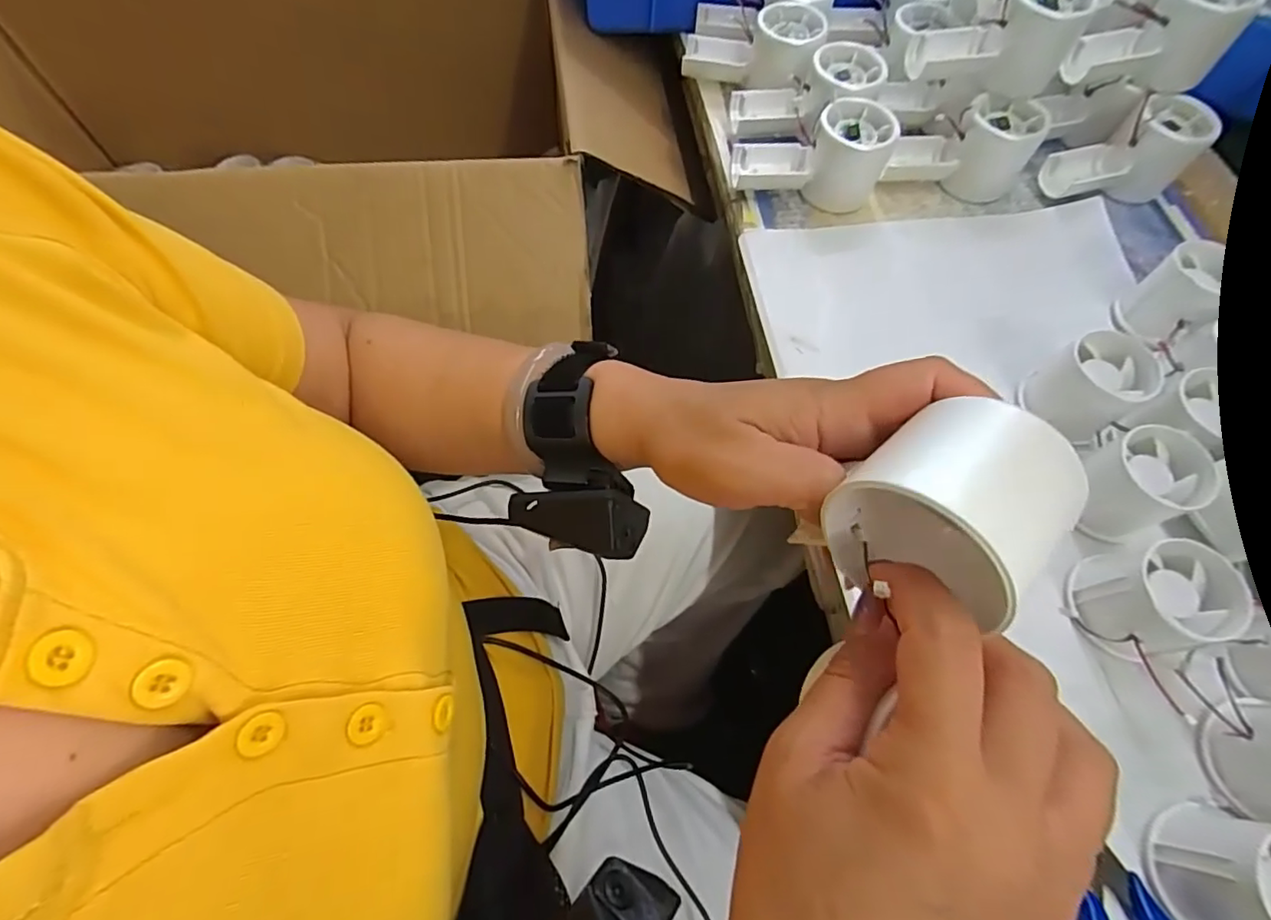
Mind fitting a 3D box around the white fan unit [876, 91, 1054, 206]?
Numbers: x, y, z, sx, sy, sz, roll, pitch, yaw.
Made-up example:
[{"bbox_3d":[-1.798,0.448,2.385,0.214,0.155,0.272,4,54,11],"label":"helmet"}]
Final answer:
[{"bbox_3d":[0.254,-0.248,0.453,0.101,0.055,0.048,9,64,1],"label":"white fan unit"}]

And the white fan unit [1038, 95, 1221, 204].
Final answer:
[{"bbox_3d":[0.381,-0.238,0.451,0.108,0.054,0.054,-17,67,-11],"label":"white fan unit"}]

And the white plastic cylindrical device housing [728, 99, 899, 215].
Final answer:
[{"bbox_3d":[0.135,-0.228,0.439,0.115,0.057,0.052,-11,66,-8],"label":"white plastic cylindrical device housing"}]

